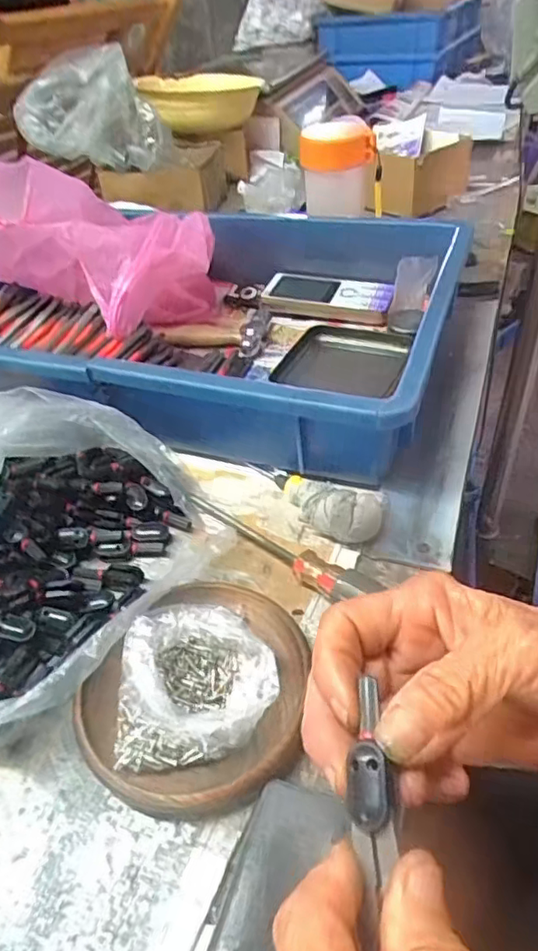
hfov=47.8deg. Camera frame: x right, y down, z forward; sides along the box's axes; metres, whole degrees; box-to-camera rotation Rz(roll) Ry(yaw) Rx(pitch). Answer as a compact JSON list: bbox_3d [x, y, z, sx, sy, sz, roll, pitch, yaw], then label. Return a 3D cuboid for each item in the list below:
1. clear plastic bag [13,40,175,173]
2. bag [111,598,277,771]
[{"bbox_3d":[-0.220,-0.451,0.754,0.175,0.113,0.118,-12,40,-4],"label":"clear plastic bag"},{"bbox_3d":[-0.035,0.097,0.293,0.076,0.039,0.077,-6,40,2],"label":"bag"}]

